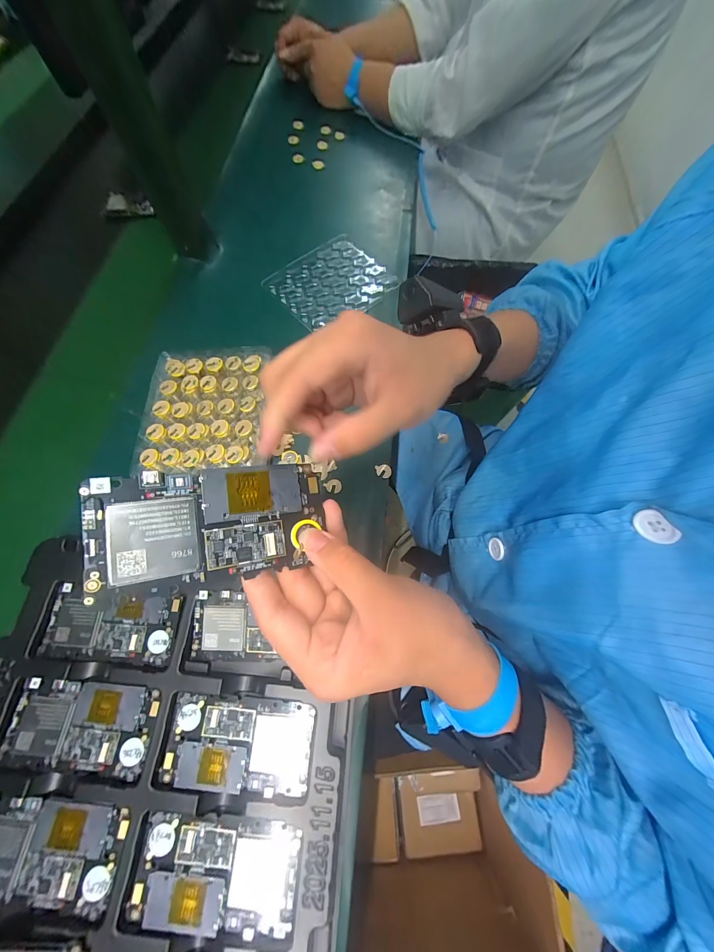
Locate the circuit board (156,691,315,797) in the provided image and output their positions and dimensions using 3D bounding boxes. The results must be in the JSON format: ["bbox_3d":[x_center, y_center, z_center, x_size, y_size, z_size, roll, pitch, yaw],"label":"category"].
[{"bbox_3d":[-0.104,0.236,0.276,0.125,0.004,0.068,4,70,0],"label":"circuit board"}]

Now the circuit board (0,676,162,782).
[{"bbox_3d":[-0.247,0.223,0.279,0.126,0.006,0.067,7,70,1],"label":"circuit board"}]

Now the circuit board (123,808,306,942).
[{"bbox_3d":[-0.113,0.317,0.247,0.128,0.006,0.067,4,70,0],"label":"circuit board"}]

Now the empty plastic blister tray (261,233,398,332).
[{"bbox_3d":[-0.037,-0.298,0.475,0.159,0.007,0.141,-41,74,-14],"label":"empty plastic blister tray"}]

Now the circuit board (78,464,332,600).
[{"bbox_3d":[-0.080,0.027,0.183,0.125,0.005,0.063,-4,82,-27],"label":"circuit board"}]

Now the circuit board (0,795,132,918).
[{"bbox_3d":[-0.253,0.301,0.251,0.125,0.004,0.063,6,70,1],"label":"circuit board"}]

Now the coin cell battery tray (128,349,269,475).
[{"bbox_3d":[-0.182,-0.081,0.369,0.143,0.023,0.163,-4,70,-3],"label":"coin cell battery tray"}]

